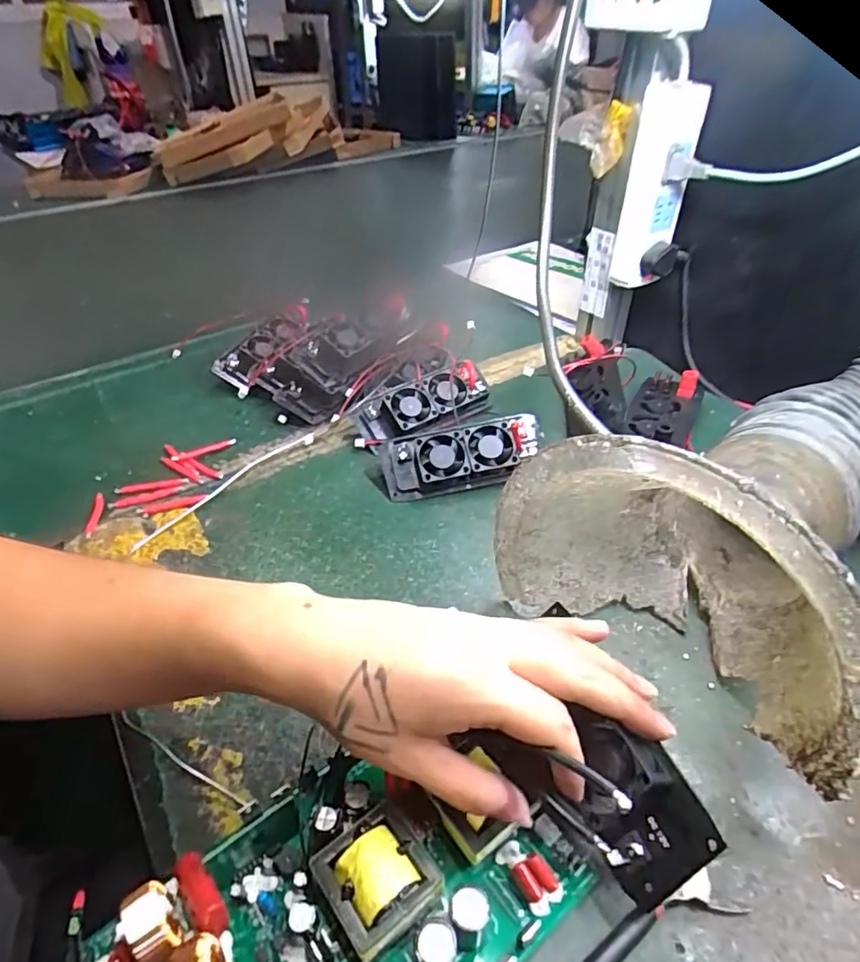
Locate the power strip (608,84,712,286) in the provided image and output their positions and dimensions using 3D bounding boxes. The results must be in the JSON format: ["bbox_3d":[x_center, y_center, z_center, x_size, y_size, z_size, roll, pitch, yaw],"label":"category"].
[{"bbox_3d":[0.212,-0.273,0.550,0.055,0.169,0.037,10,41,12],"label":"power strip"}]

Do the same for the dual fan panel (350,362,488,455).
[{"bbox_3d":[-0.007,-0.074,0.565,0.137,0.045,0.056,-20,44,-21],"label":"dual fan panel"}]

